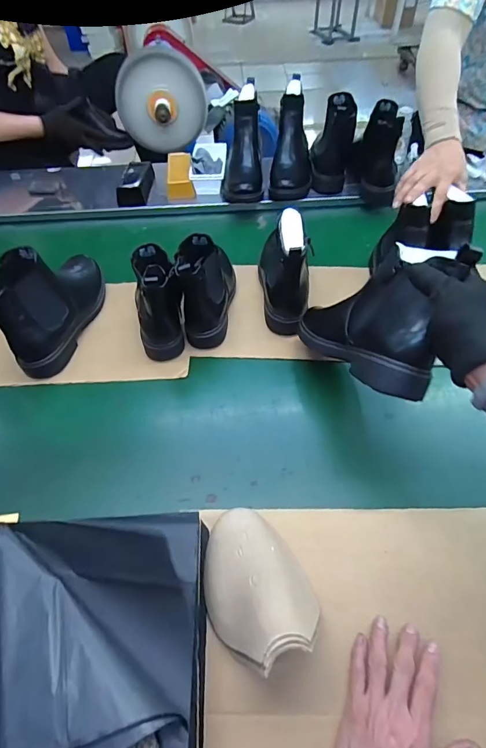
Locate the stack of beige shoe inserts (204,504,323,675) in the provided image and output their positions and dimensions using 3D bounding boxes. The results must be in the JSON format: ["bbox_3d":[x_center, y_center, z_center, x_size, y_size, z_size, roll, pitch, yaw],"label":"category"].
[{"bbox_3d":[0.011,0.202,0.390,0.110,0.088,0.149,-20,55,-13],"label":"stack of beige shoe inserts"}]

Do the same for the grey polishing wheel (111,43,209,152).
[{"bbox_3d":[-0.237,-0.795,1.150,0.258,0.225,0.098,-11,54,-6],"label":"grey polishing wheel"}]

